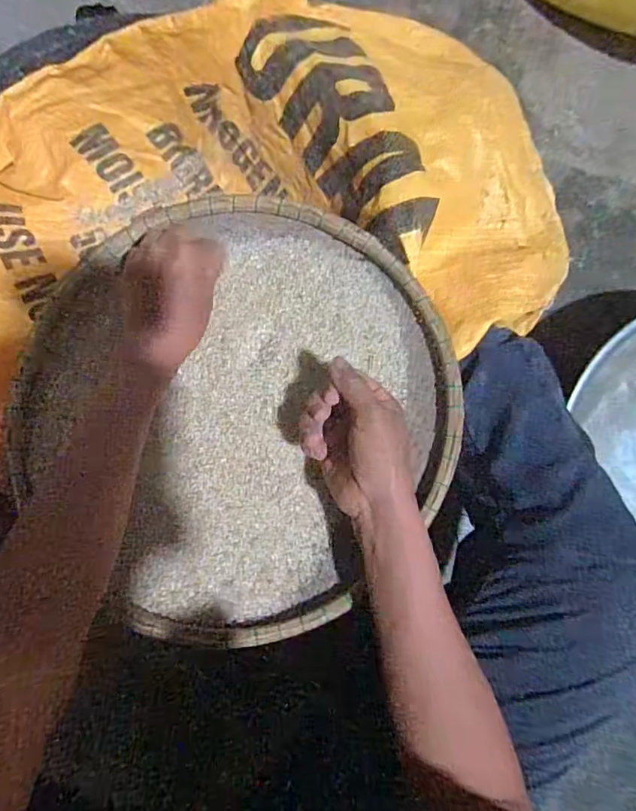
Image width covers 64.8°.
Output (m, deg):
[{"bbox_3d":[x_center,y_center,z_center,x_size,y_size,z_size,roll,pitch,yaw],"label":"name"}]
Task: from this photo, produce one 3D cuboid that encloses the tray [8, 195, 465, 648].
[{"bbox_3d":[-0.076,0.002,0.447,0.379,0.051,0.384,13,85,-2],"label":"tray"}]

